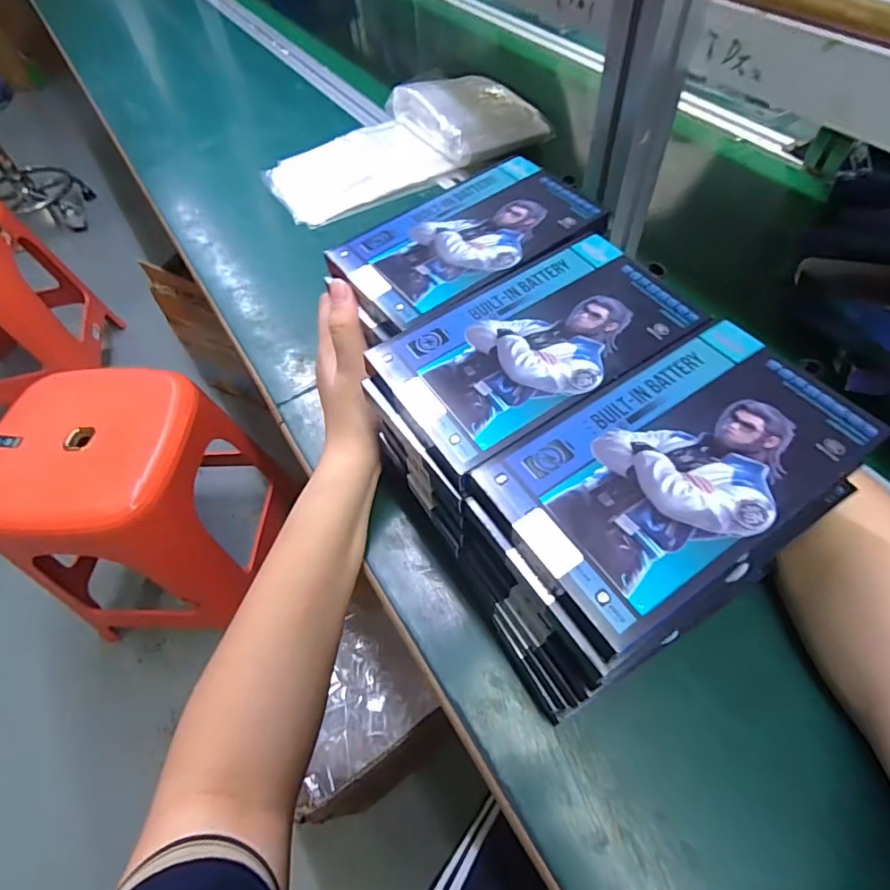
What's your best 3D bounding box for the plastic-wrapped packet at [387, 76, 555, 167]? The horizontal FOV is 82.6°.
[{"bbox_3d":[0.025,-0.417,0.630,0.133,0.042,0.181,-34,60,-16],"label":"plastic-wrapped packet"}]

